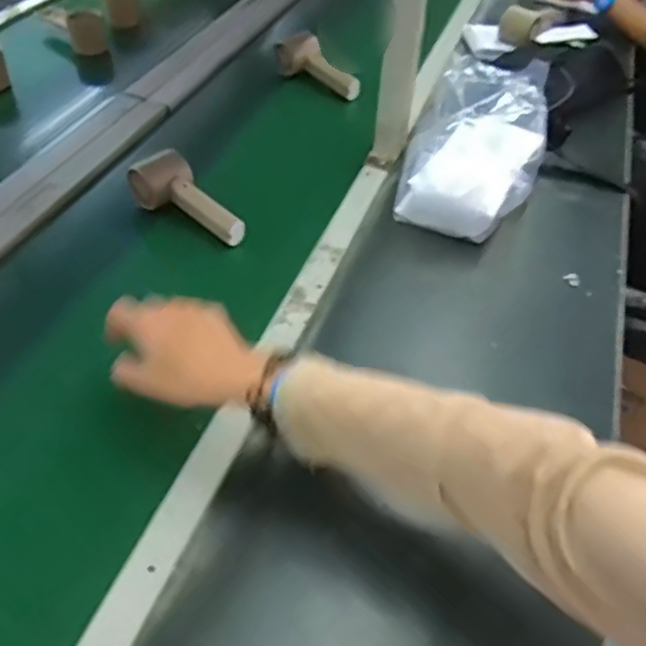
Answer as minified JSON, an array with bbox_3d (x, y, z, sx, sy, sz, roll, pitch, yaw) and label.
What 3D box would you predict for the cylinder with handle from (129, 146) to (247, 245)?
[{"bbox_3d":[-0.154,-0.133,0.764,0.149,0.076,0.048,35,51,29],"label":"cylinder with handle"}]

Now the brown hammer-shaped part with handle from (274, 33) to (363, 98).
[{"bbox_3d":[-0.011,-0.381,1.017,0.053,0.063,0.149,-31,54,-32],"label":"brown hammer-shaped part with handle"}]

